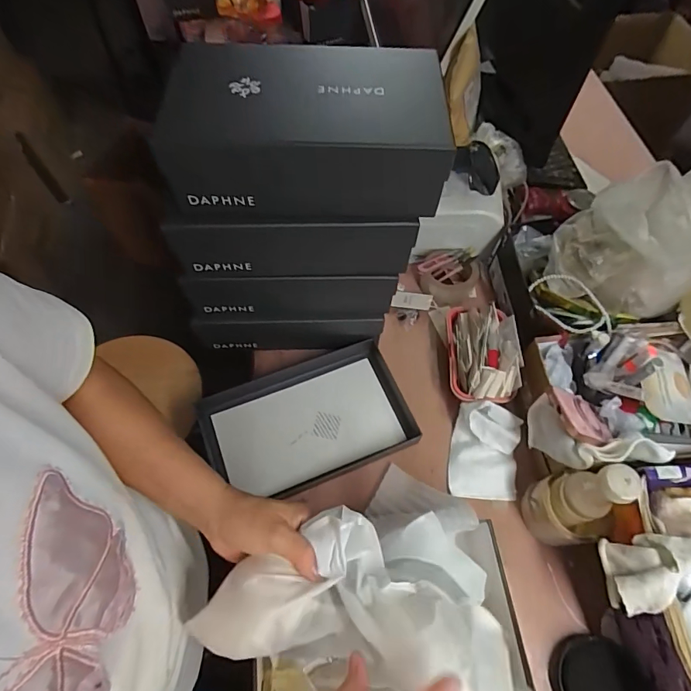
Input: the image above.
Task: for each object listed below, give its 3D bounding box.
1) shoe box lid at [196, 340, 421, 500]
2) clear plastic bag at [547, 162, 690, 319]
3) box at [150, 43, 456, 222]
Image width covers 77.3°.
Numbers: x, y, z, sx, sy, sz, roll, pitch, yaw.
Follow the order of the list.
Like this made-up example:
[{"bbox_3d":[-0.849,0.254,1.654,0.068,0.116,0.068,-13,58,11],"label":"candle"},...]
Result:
[{"bbox_3d":[-0.060,0.116,0.671,0.302,0.031,0.188,-19,64,-10],"label":"shoe box lid"},{"bbox_3d":[0.482,-0.194,0.592,0.307,0.241,0.189,-14,63,-8],"label":"clear plastic bag"},{"bbox_3d":[-0.045,-0.243,0.491,0.296,0.104,0.166,-1,62,-1],"label":"box"}]

